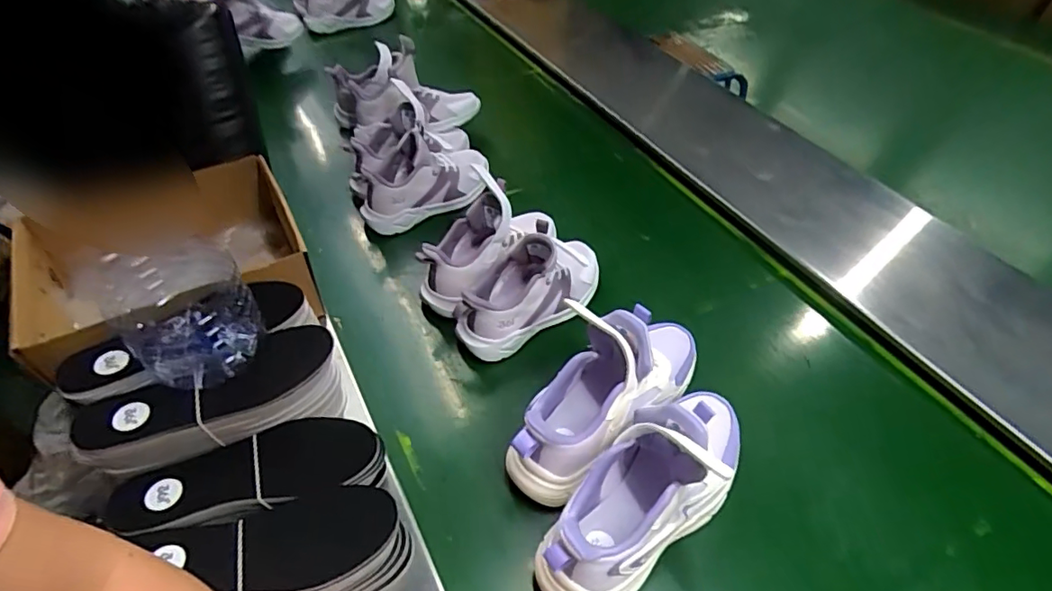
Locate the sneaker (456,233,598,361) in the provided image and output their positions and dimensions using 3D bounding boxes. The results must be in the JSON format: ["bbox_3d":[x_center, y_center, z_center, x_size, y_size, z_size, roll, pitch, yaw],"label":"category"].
[{"bbox_3d":[0.008,-0.017,0.653,0.197,0.105,0.071,-30,55,-24],"label":"sneaker"}]

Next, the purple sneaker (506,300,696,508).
[{"bbox_3d":[0.079,0.080,0.544,0.101,0.120,0.236,33,56,25],"label":"purple sneaker"}]

